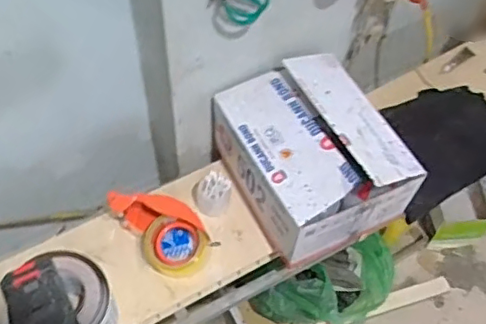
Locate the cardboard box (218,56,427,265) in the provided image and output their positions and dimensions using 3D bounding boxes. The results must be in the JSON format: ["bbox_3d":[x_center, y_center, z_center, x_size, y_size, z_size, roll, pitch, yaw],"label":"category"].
[{"bbox_3d":[0.112,-0.014,0.954,0.229,0.170,0.267,-22,61,-15],"label":"cardboard box"}]

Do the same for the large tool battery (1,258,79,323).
[{"bbox_3d":[-0.275,0.190,0.784,0.077,0.042,0.115,-26,62,-17],"label":"large tool battery"}]

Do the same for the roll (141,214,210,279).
[{"bbox_3d":[-0.108,0.138,0.931,0.097,0.050,0.082,22,60,12],"label":"roll"}]

